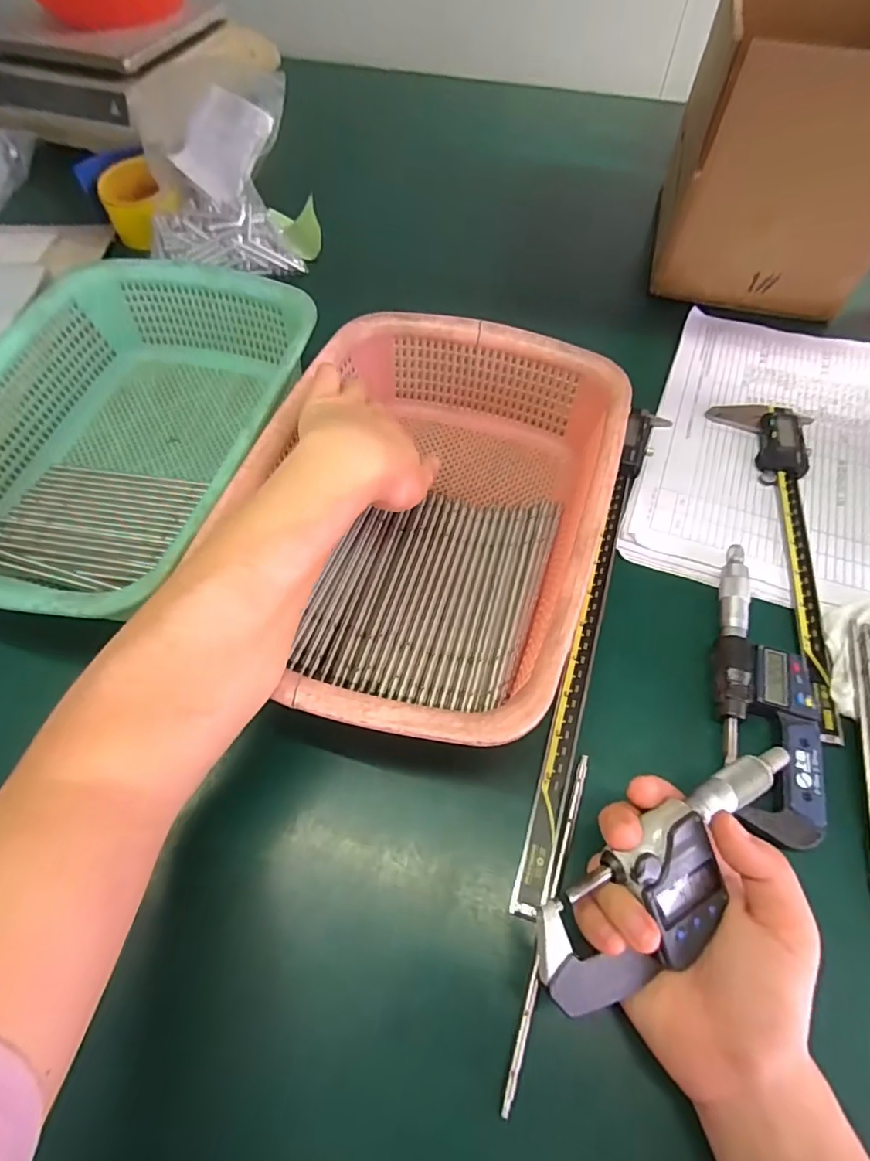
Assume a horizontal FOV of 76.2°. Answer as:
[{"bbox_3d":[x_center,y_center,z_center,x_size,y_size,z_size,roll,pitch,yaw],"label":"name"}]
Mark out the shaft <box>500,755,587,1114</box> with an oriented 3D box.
[{"bbox_3d":[0.059,0.168,0.282,0.005,0.010,0.162,18,60,11],"label":"shaft"}]

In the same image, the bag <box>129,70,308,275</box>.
[{"bbox_3d":[-0.228,-0.437,0.594,0.163,0.108,0.206,-8,60,-5],"label":"bag"}]

